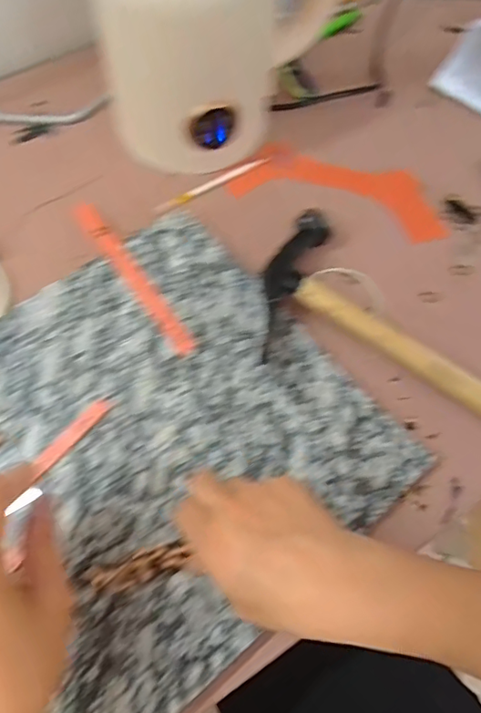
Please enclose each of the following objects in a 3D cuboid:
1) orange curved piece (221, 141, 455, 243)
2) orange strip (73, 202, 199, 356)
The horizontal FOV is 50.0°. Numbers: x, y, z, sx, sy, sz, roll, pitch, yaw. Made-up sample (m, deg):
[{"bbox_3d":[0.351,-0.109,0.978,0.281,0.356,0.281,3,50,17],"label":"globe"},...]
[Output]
[{"bbox_3d":[0.099,-0.164,0.507,0.205,0.009,0.072,17,71,12],"label":"orange curved piece"},{"bbox_3d":[-0.092,-0.072,0.433,0.019,0.004,0.180,-32,71,-16],"label":"orange strip"}]

